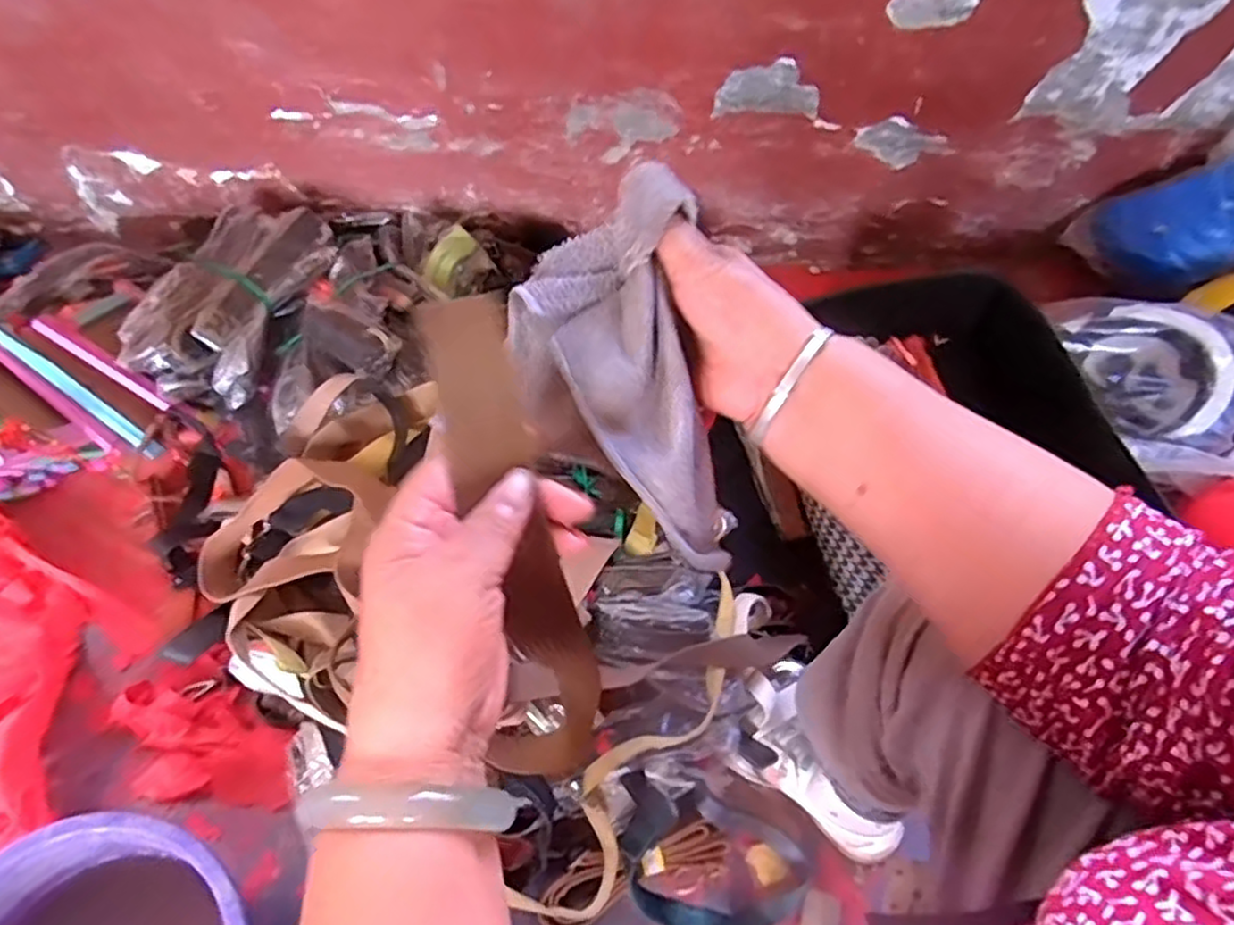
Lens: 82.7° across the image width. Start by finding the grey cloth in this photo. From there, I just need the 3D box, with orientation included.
[{"bbox_3d":[-0.004,-0.042,0.351,0.091,0.034,0.186,-5,87,14],"label":"grey cloth"}]

